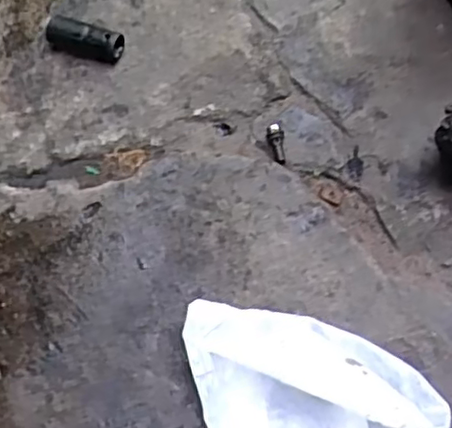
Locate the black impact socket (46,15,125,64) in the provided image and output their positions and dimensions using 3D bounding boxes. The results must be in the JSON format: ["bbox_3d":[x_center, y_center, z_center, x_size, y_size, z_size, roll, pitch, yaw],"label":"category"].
[{"bbox_3d":[-0.116,-0.143,0.540,0.064,0.025,0.020,16,74,6],"label":"black impact socket"}]

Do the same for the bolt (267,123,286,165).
[{"bbox_3d":[0.040,-0.054,0.514,0.012,0.009,0.031,-13,93,-2],"label":"bolt"}]

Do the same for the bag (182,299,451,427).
[{"bbox_3d":[0.057,0.124,0.430,0.139,0.061,0.171,-18,74,-4],"label":"bag"}]

